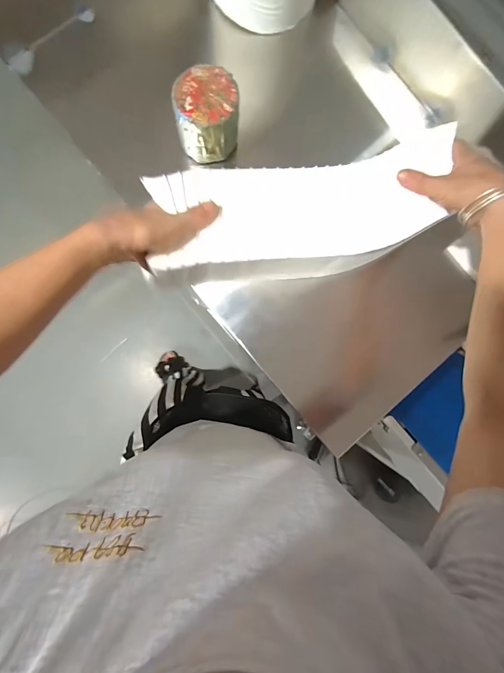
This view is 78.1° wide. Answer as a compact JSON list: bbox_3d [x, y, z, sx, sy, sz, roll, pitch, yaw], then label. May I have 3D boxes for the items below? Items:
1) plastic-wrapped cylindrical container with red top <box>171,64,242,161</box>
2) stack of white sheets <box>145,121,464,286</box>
[{"bbox_3d":[-0.064,-0.318,0.456,0.085,0.094,0.077,-4,87,-5],"label":"plastic-wrapped cylindrical container with red top"},{"bbox_3d":[0.067,-0.153,0.387,0.378,0.021,0.150,-13,87,-4],"label":"stack of white sheets"}]

